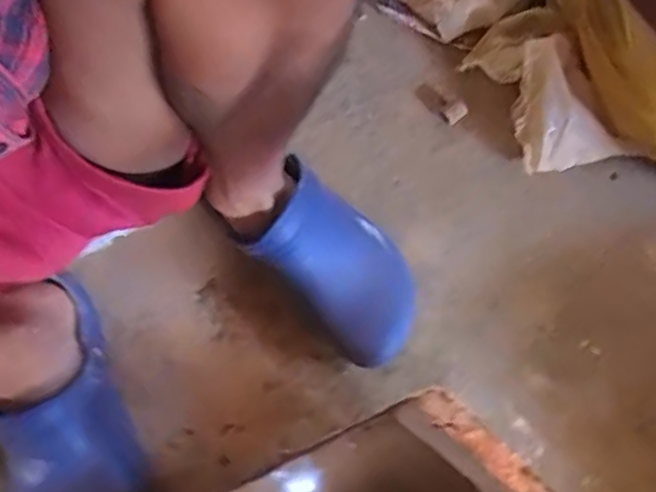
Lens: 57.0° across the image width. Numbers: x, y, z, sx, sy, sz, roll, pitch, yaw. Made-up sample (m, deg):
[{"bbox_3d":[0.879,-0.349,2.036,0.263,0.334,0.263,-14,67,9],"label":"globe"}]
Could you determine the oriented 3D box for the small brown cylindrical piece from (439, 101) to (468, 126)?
[{"bbox_3d":[0.134,-0.141,0.641,0.025,0.013,0.020,-34,80,-7],"label":"small brown cylindrical piece"}]

